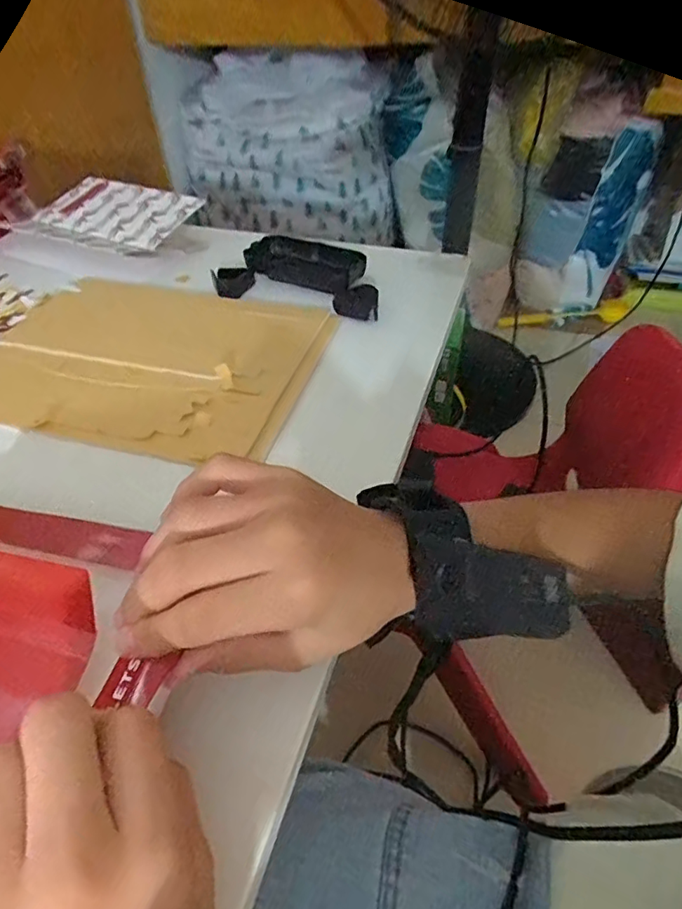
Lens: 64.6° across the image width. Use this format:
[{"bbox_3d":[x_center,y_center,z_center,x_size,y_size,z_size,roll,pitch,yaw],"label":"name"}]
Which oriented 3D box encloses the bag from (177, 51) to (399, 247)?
[{"bbox_3d":[-0.129,-0.699,1.254,0.472,0.372,0.201,9,45,12],"label":"bag"}]

